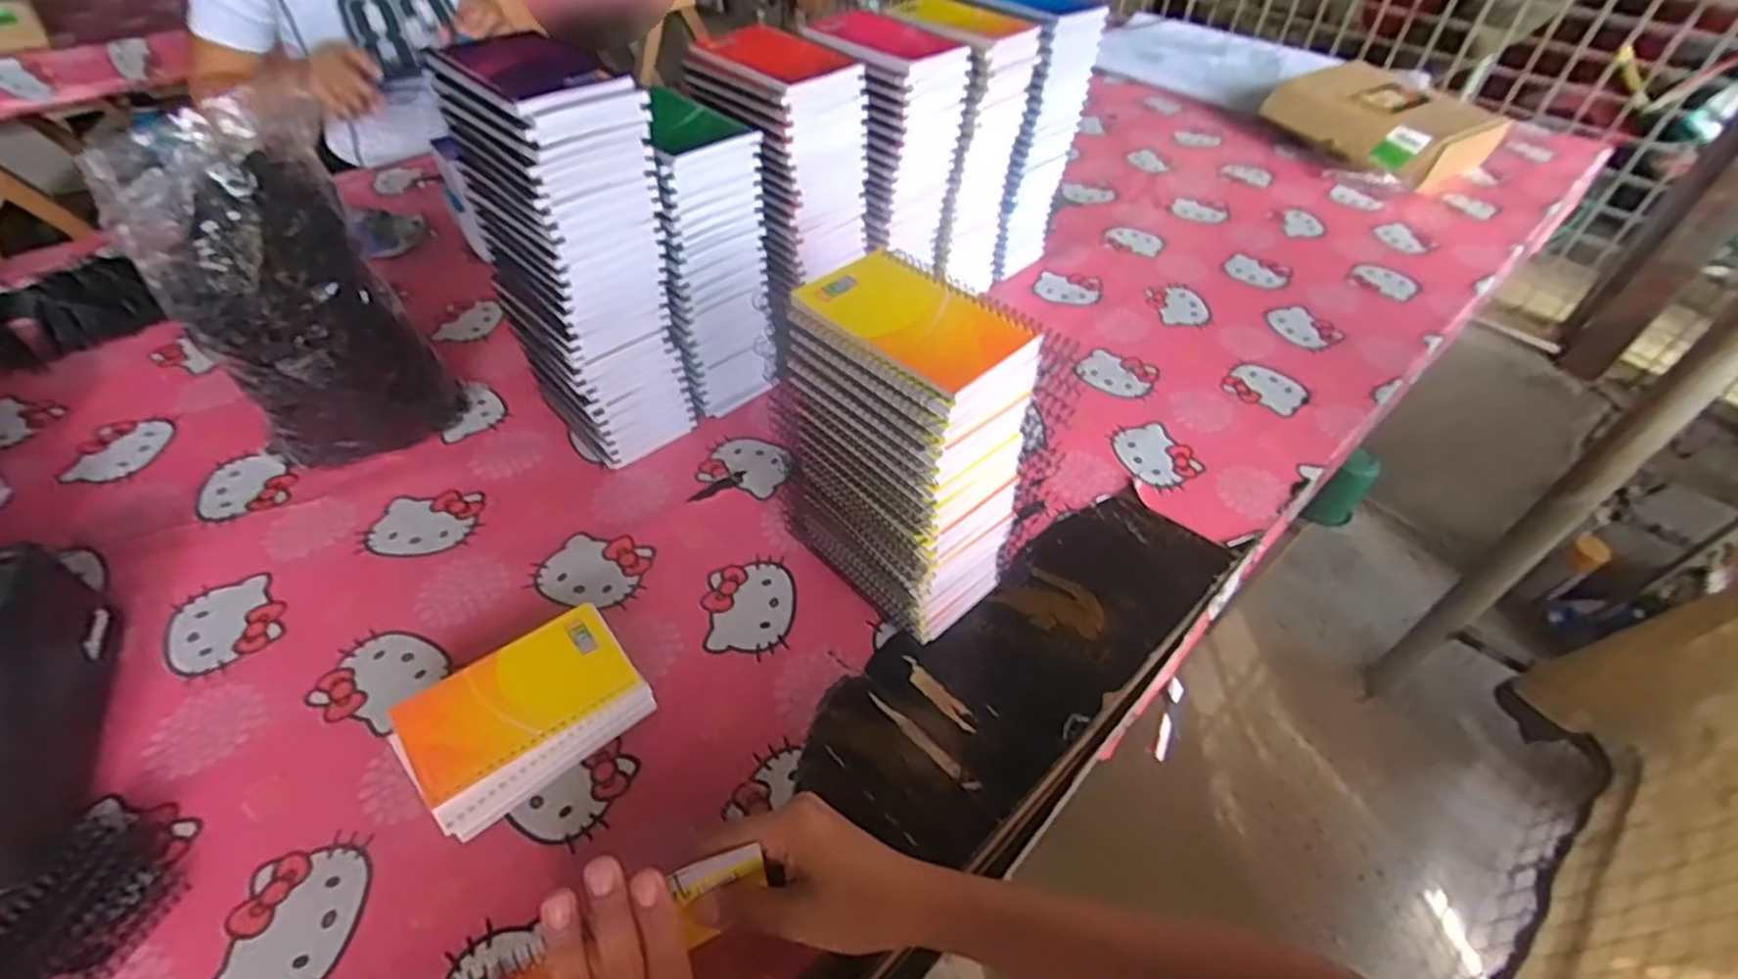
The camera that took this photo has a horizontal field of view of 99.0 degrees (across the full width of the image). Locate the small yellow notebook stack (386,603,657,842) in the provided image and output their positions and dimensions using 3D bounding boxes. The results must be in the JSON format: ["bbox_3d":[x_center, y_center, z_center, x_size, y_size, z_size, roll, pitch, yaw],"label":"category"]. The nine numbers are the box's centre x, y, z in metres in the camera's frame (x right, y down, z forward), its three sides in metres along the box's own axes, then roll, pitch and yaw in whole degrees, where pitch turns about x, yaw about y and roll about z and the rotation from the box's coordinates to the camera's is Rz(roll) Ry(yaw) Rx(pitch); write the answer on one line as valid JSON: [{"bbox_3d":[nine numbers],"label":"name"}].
[{"bbox_3d":[-0.215,0.147,0.474,0.134,0.050,0.095,-34,56,-29],"label":"small yellow notebook stack"}]

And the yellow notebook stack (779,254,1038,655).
[{"bbox_3d":[0.020,-0.019,0.524,0.092,0.243,0.149,-33,55,-29],"label":"yellow notebook stack"}]

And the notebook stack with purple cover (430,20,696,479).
[{"bbox_3d":[-0.234,-0.171,0.607,0.140,0.316,0.096,32,54,26],"label":"notebook stack with purple cover"}]

